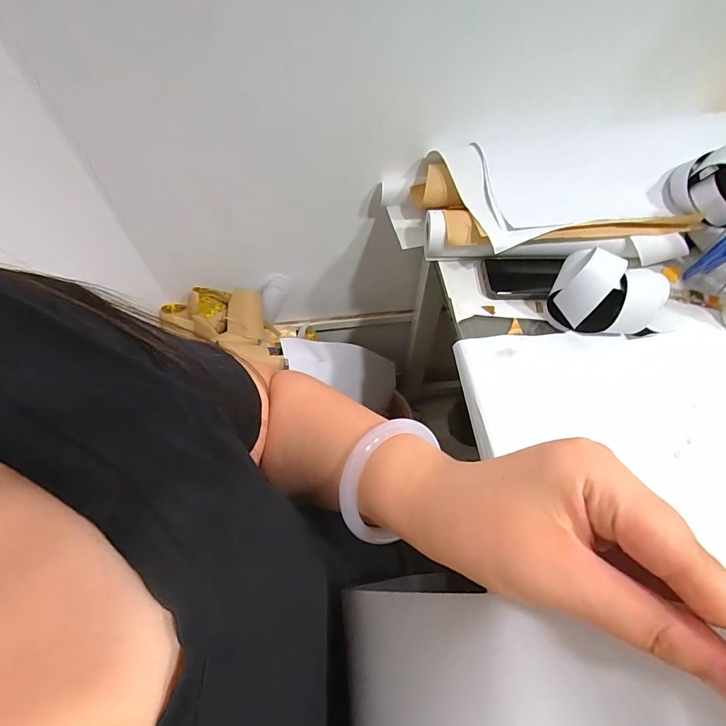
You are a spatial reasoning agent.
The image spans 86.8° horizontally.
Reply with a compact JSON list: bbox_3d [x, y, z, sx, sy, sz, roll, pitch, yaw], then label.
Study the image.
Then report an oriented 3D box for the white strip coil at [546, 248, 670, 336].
[{"bbox_3d":[0.317,-0.083,0.501,0.131,0.096,0.069,15,59,10],"label":"white strip coil"}]

